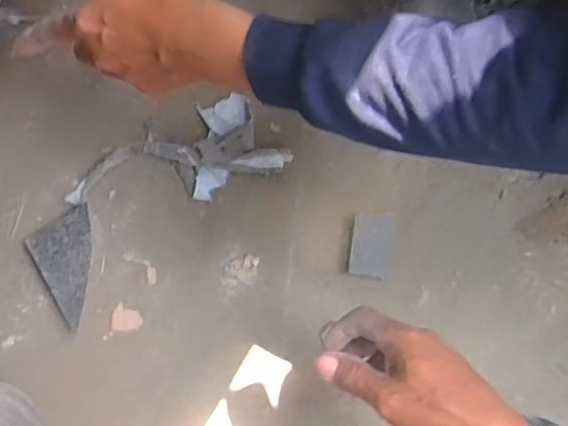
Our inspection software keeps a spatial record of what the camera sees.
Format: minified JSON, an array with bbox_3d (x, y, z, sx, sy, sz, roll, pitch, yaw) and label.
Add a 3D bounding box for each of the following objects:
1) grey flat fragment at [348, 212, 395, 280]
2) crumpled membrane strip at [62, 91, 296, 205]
[{"bbox_3d":[0.098,0.035,0.634,0.051,0.007,0.072,5,96,-26],"label":"grey flat fragment"},{"bbox_3d":[-0.108,-0.048,0.593,0.214,0.019,0.088,-25,95,-8],"label":"crumpled membrane strip"}]

